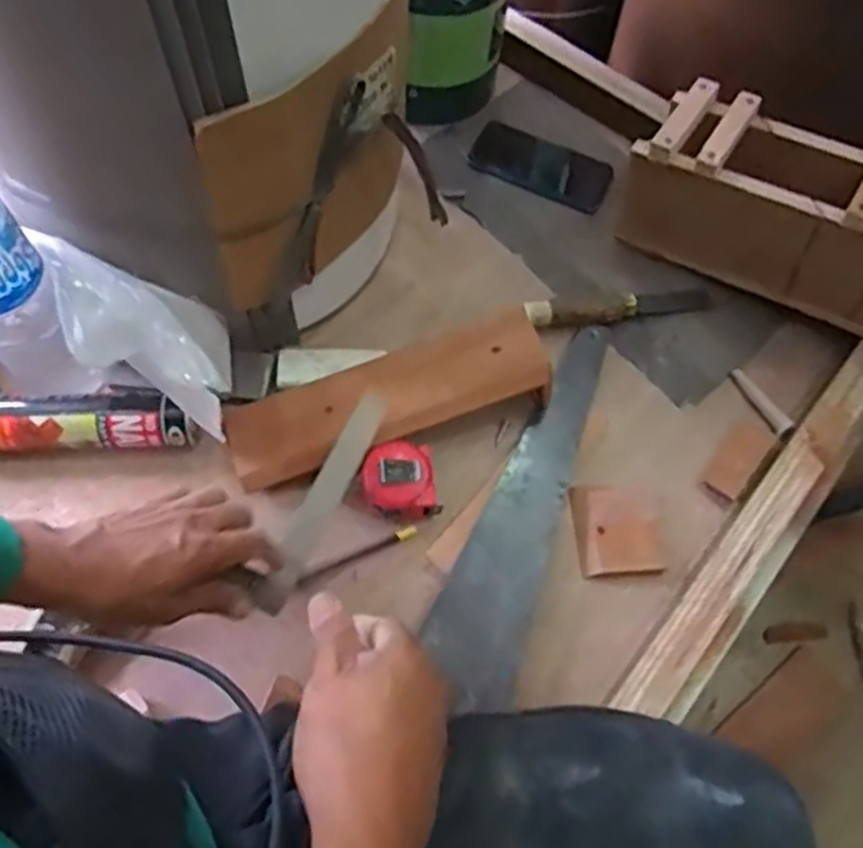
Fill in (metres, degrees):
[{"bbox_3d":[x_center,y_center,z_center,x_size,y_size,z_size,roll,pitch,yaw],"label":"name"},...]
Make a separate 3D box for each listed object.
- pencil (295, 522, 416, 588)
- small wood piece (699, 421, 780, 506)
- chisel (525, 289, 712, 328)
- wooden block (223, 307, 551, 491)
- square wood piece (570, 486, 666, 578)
[{"bbox_3d":[-0.062,0.111,0.641,0.108,0.007,0.009,-22,67,-14],"label":"pencil"},{"bbox_3d":[0.282,0.034,0.693,0.036,0.014,0.086,37,67,14],"label":"small wood piece"},{"bbox_3d":[0.193,-0.118,0.753,0.202,0.023,0.029,-7,64,-7],"label":"chisel"},{"bbox_3d":[-0.040,-0.025,0.676,0.286,0.018,0.086,-21,67,-4],"label":"wooden block"},{"bbox_3d":[0.162,0.093,0.661,0.071,0.013,0.078,-3,64,-5],"label":"square wood piece"}]

